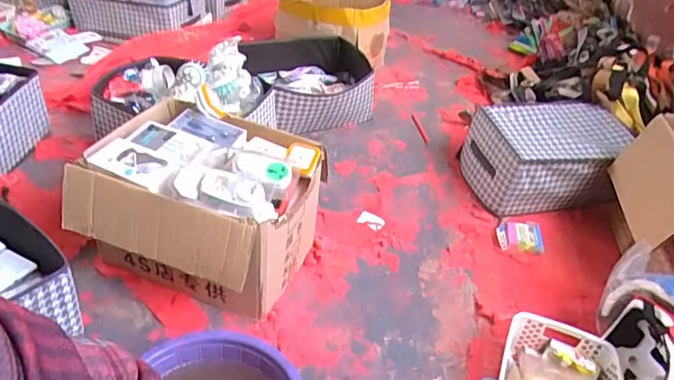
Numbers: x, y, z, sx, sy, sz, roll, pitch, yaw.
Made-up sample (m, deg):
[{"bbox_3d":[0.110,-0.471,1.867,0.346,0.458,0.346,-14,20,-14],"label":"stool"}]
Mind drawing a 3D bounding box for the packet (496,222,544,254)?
[{"bbox_3d":[0.456,0.113,1.282,0.121,0.013,0.102,4,36,-3],"label":"packet"}]

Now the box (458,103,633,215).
[{"bbox_3d":[0.582,-0.094,1.423,0.426,0.188,0.286,-4,38,-14],"label":"box"}]

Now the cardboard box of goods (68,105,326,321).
[{"bbox_3d":[-0.271,0.042,1.040,0.401,0.297,0.329,16,37,13],"label":"cardboard box of goods"}]

